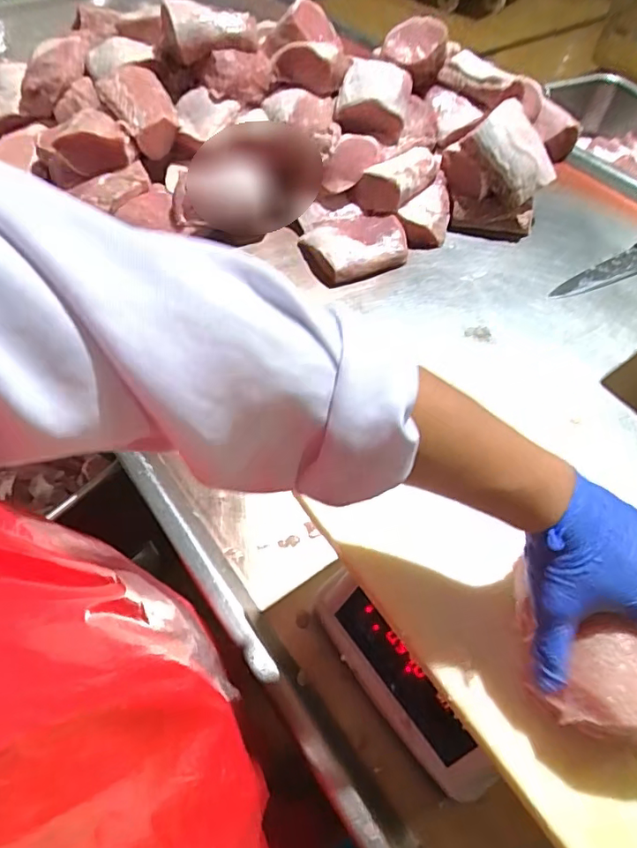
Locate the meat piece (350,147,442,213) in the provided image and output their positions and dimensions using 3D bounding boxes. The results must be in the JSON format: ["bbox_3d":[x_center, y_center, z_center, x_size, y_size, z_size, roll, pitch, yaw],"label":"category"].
[{"bbox_3d":[0.154,-0.441,0.954,0.081,0.064,0.188,39,63,22],"label":"meat piece"}]

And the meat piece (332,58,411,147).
[{"bbox_3d":[0.095,-0.574,0.941,0.126,0.087,0.127,10,56,5],"label":"meat piece"}]

